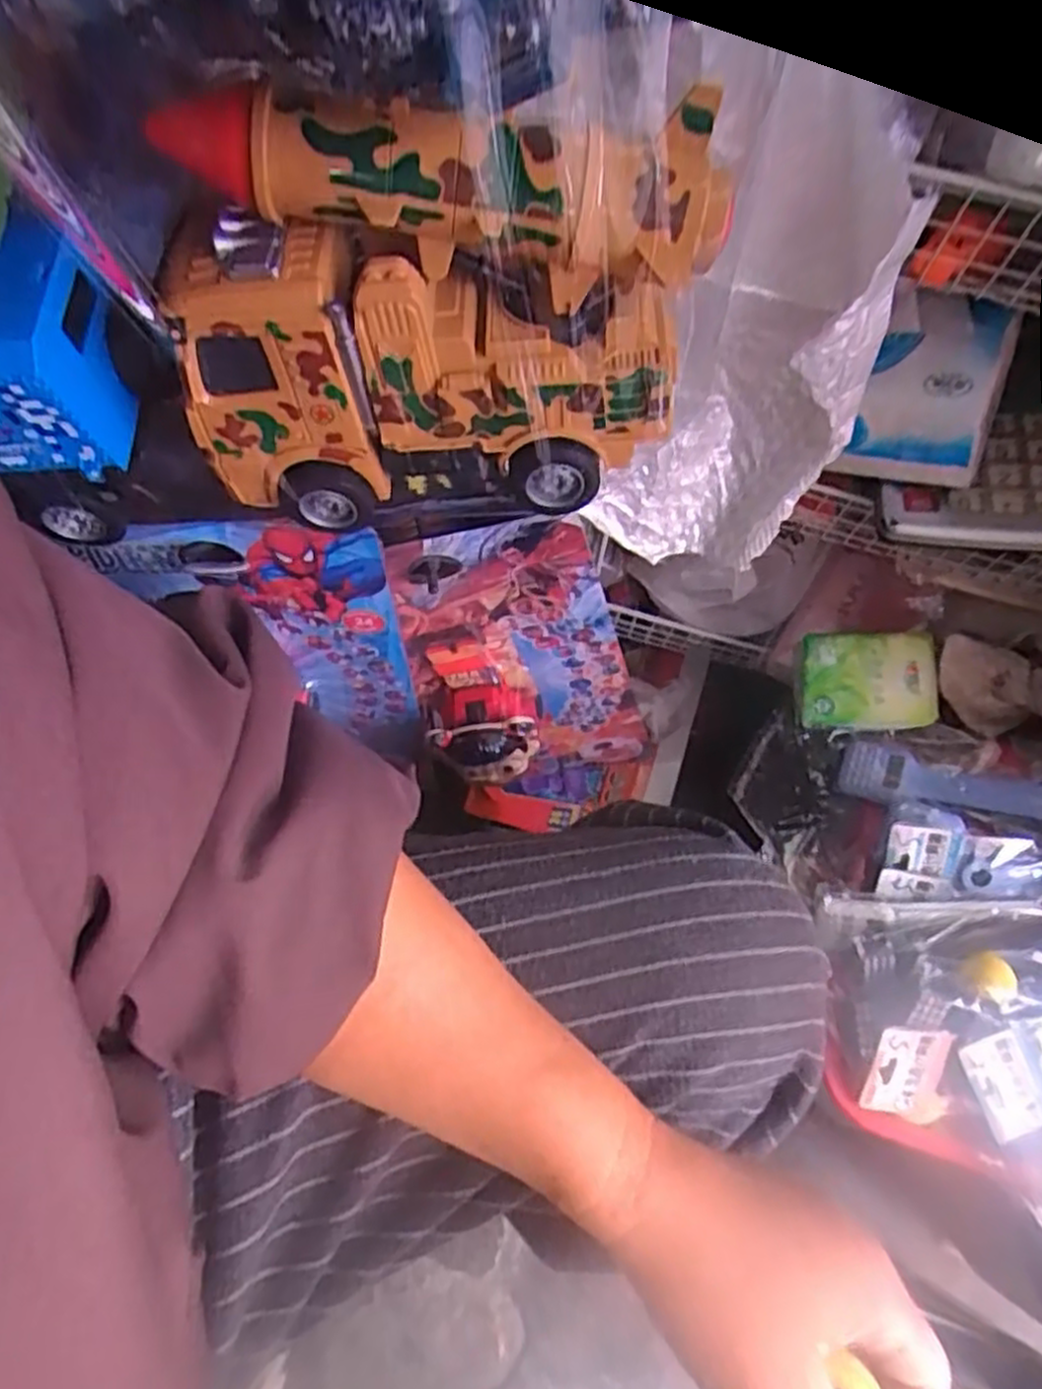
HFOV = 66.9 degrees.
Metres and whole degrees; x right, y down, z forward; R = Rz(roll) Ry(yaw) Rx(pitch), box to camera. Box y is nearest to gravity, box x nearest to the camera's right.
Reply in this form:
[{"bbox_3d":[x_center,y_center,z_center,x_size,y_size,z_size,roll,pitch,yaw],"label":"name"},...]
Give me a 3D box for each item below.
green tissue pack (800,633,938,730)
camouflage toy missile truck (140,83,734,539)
[{"bbox_3d":[0.210,-0.008,0.478,0.074,0.022,0.058,1,73,2],"label":"green tissue pack"},{"bbox_3d":[-0.023,-0.101,0.225,0.148,0.100,0.060,3,73,2],"label":"camouflage toy missile truck"}]

